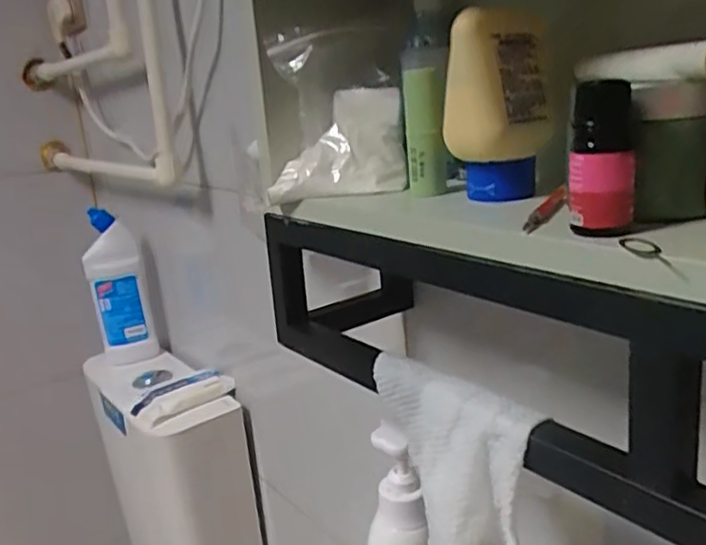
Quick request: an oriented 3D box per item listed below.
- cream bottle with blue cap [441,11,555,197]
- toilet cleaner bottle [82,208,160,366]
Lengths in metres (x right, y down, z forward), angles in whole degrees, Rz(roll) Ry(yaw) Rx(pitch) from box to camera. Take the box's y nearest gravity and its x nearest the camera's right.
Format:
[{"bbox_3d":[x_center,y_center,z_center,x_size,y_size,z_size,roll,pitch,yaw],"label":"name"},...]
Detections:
[{"bbox_3d":[0.079,-0.089,0.357,0.053,0.094,0.050,0,18,16],"label":"cream bottle with blue cap"},{"bbox_3d":[-0.376,0.029,1.054,0.086,0.236,0.067,-13,19,-25],"label":"toilet cleaner bottle"}]

